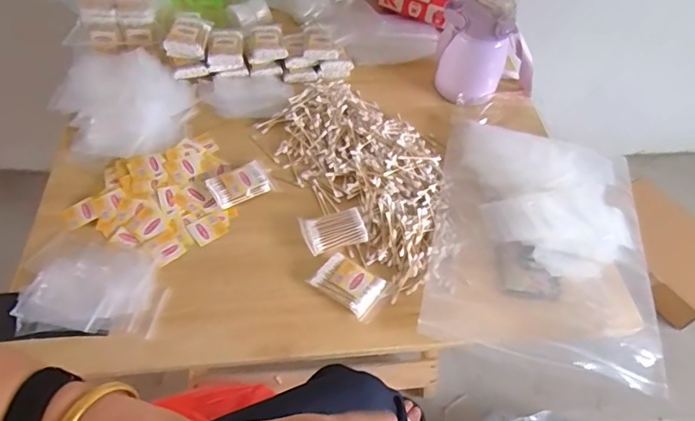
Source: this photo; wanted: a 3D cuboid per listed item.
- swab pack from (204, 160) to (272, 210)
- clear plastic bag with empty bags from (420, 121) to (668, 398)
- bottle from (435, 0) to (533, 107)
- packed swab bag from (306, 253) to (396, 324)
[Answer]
[{"bbox_3d":[-0.149,-0.036,0.708,0.077,0.018,0.053,-22,57,-22],"label":"swab pack"},{"bbox_3d":[0.260,0.029,0.694,0.286,0.052,0.399,14,51,5],"label":"clear plastic bag with empty bags"},{"bbox_3d":[0.235,-0.265,0.840,0.171,0.166,0.109,16,51,7],"label":"bottle"},{"bbox_3d":[0.005,0.089,0.630,0.087,0.012,0.060,32,54,18],"label":"packed swab bag"}]

